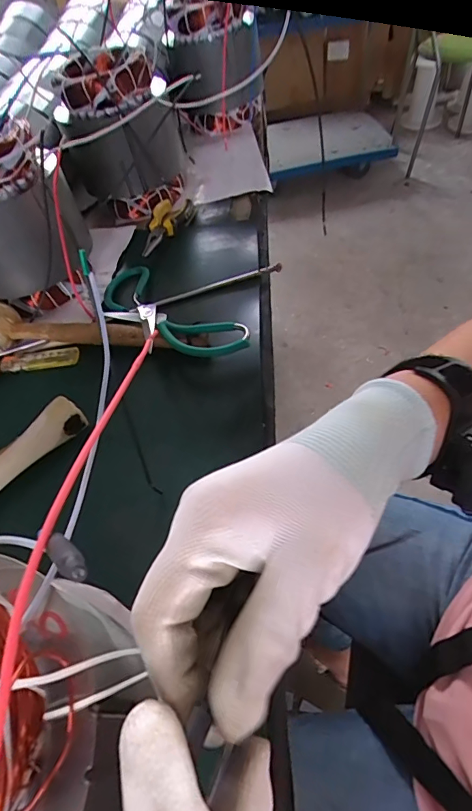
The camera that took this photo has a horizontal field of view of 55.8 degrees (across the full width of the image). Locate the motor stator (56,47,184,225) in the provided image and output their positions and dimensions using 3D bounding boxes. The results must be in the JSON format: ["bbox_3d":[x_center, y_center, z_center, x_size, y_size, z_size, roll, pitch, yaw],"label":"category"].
[{"bbox_3d":[-0.167,-0.392,0.654,0.164,0.178,0.149,-15,53,-4],"label":"motor stator"}]

